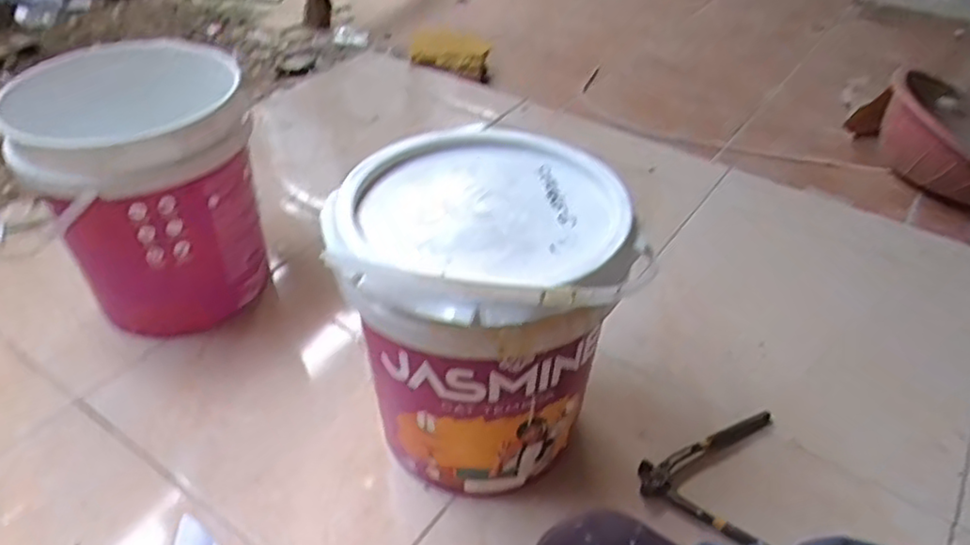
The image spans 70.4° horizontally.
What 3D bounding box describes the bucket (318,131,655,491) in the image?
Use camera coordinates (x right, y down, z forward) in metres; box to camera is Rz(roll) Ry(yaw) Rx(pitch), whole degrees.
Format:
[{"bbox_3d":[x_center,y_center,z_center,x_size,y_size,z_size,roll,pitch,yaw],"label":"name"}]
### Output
[{"bbox_3d":[0.003,0.042,0.776,0.281,0.327,0.303,1,41,-1],"label":"bucket"}]

